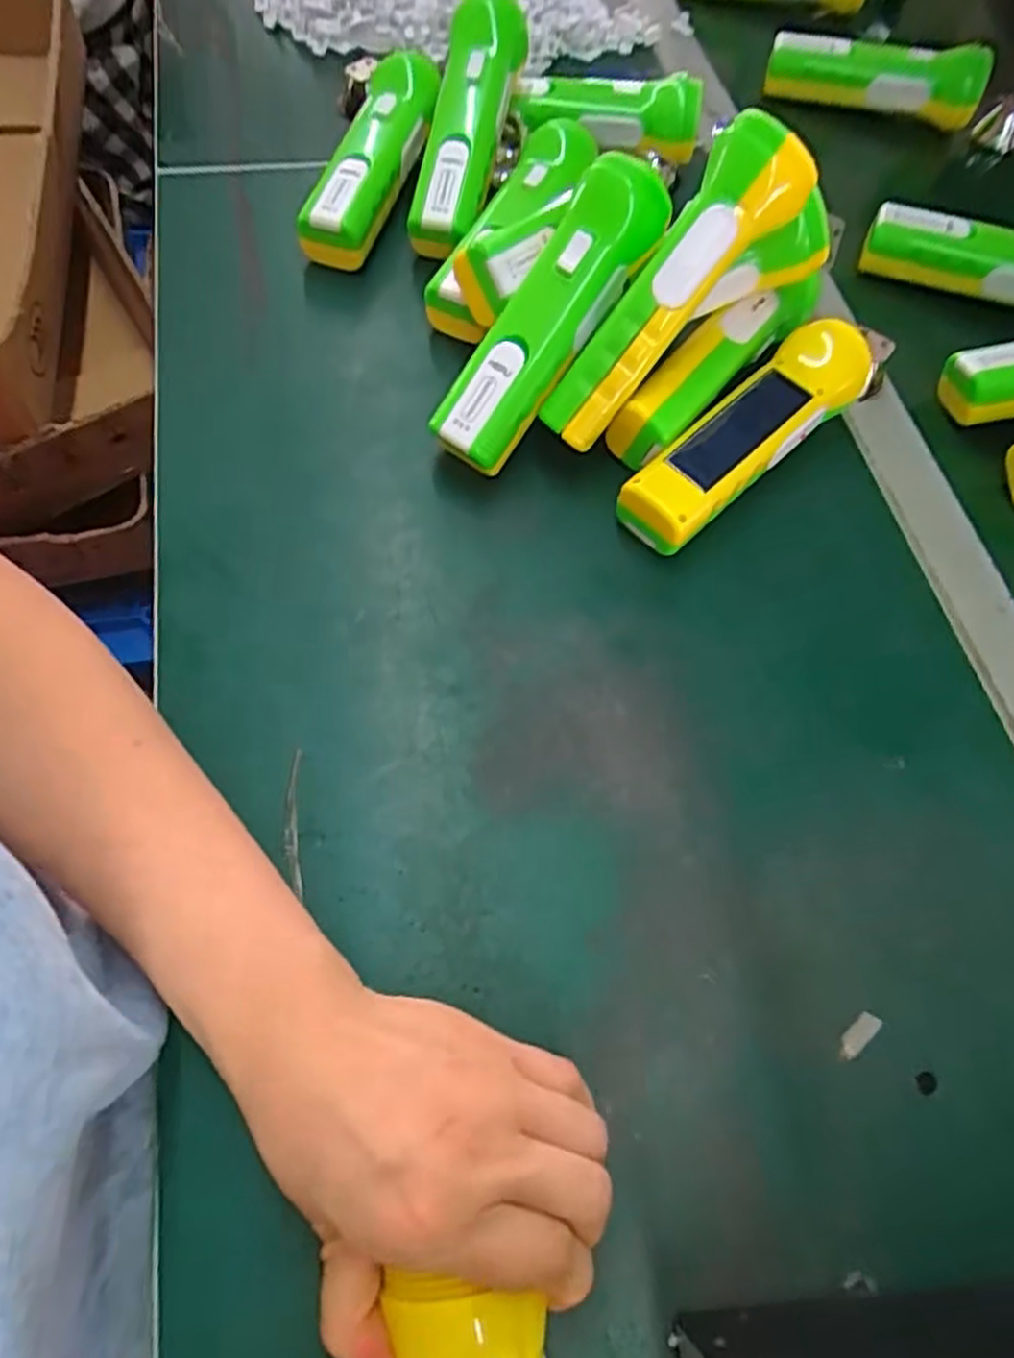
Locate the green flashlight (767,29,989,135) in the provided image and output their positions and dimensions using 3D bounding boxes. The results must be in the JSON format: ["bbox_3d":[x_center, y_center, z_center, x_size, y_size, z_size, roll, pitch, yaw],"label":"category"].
[{"bbox_3d":[0.296,-0.485,0.600,0.171,0.044,0.042,13,64,3],"label":"green flashlight"}]

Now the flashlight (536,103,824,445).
[{"bbox_3d":[0.077,-0.191,0.372,0.042,0.038,0.163,44,107,17],"label":"flashlight"}]

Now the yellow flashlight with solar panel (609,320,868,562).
[{"bbox_3d":[0.133,-0.134,0.409,0.170,0.048,0.048,-40,73,-20],"label":"yellow flashlight with solar panel"}]

